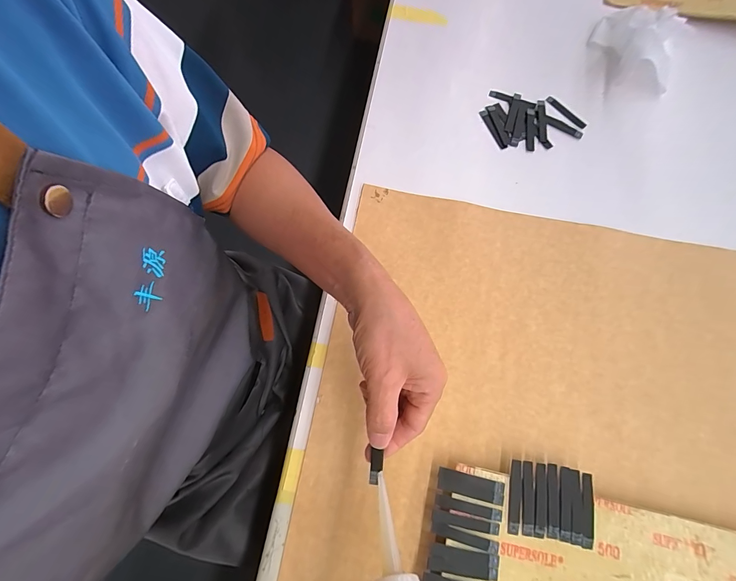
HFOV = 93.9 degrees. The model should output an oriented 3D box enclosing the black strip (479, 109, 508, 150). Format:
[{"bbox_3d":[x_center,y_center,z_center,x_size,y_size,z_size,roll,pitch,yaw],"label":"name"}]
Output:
[{"bbox_3d":[0.156,-0.201,0.428,0.010,0.004,0.060,-22,75,-5],"label":"black strip"}]

